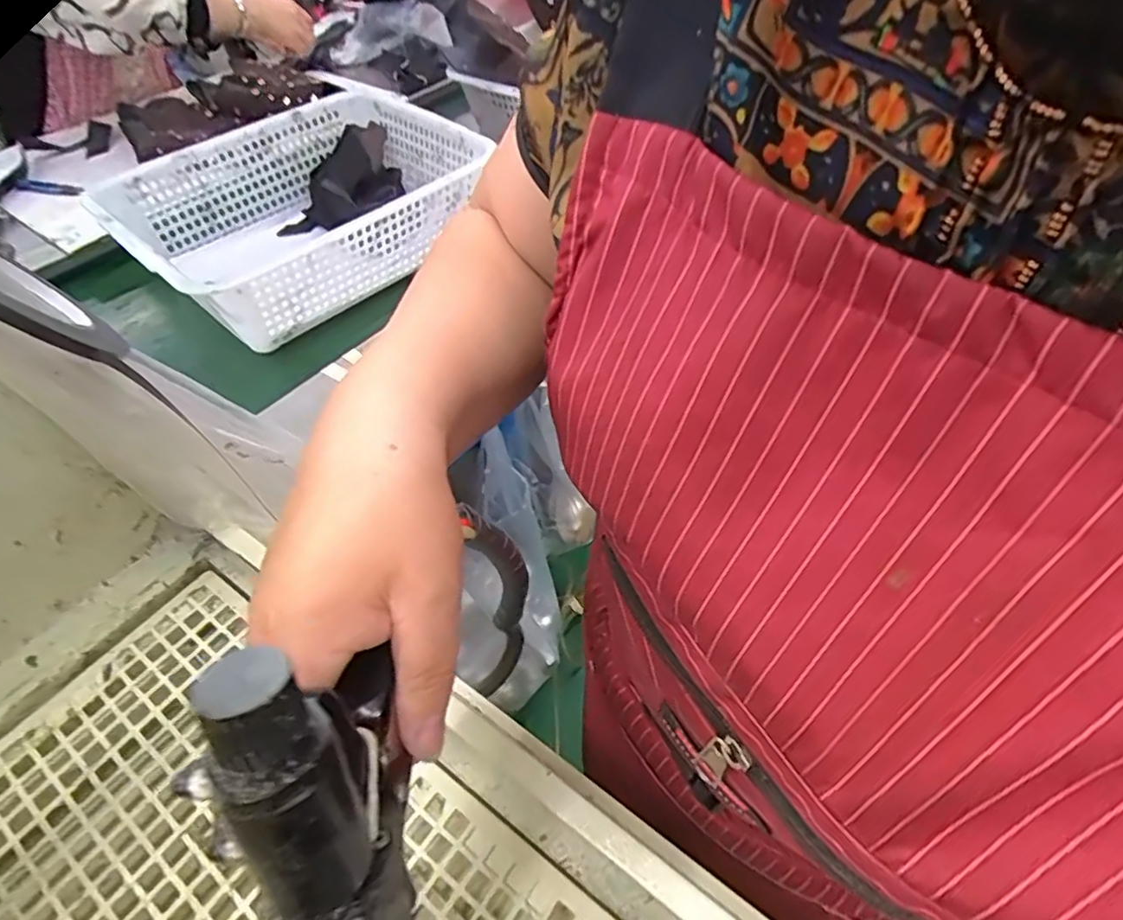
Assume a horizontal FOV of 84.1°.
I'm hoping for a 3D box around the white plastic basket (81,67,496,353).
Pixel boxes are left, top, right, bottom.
[{"bbox_3d":[-0.304,-0.299,0.768,0.316,0.134,0.400,32,58,25],"label":"white plastic basket"}]

